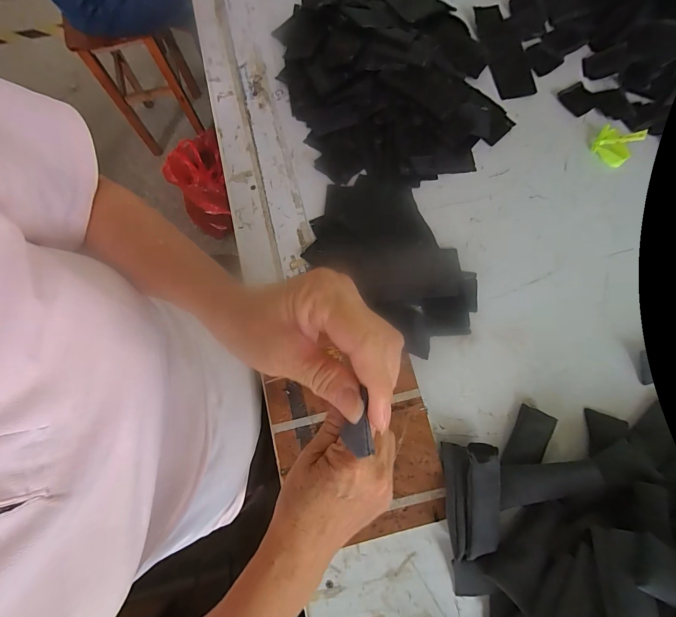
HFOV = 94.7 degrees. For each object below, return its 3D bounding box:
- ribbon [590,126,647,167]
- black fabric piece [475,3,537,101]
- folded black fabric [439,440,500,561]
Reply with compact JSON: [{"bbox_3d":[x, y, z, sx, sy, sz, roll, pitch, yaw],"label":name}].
[{"bbox_3d":[0.390,-0.231,0.437,0.048,0.035,0.040,37,80,7],"label":"ribbon"},{"bbox_3d":[0.262,-0.408,0.492,0.066,0.008,0.172,-8,78,-3],"label":"black fabric piece"},{"bbox_3d":[0.144,0.204,0.338,0.055,0.043,0.105,3,78,0],"label":"folded black fabric"}]

